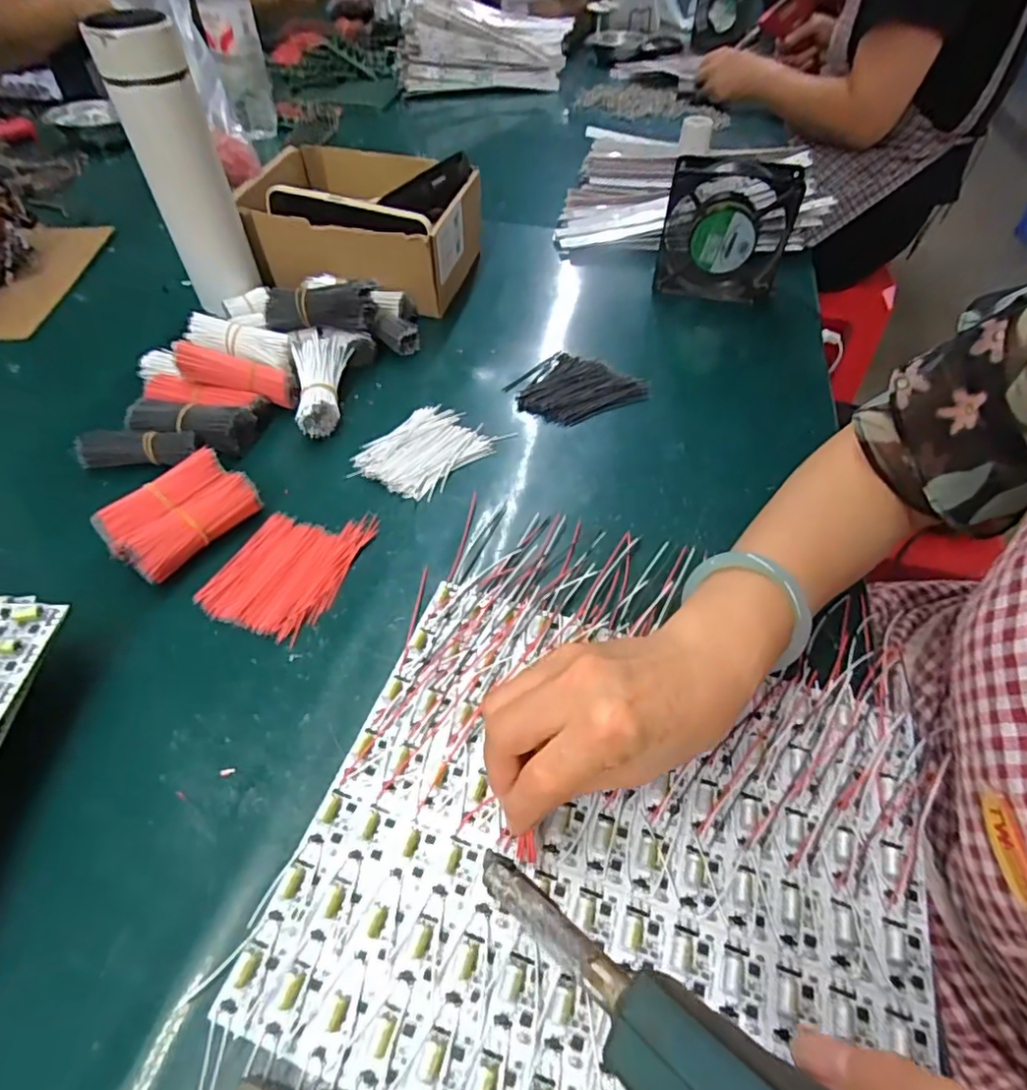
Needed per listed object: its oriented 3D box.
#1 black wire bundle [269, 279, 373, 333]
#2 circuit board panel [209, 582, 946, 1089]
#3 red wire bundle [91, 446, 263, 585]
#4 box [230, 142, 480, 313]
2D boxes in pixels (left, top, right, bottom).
[{"bbox_3d":[-0.171,-0.214,0.513,0.095,0.036,0.026,-2,50,-4],"label":"black wire bundle"},{"bbox_3d":[0.048,0.147,0.286,0.287,0.009,0.242,15,52,11],"label":"circuit board panel"},{"bbox_3d":[-0.228,-0.021,0.400,0.062,0.032,0.090,34,58,24],"label":"red wire bundle"},{"bbox_3d":[-0.156,-0.329,0.607,0.222,0.096,0.148,17,52,11],"label":"box"}]

